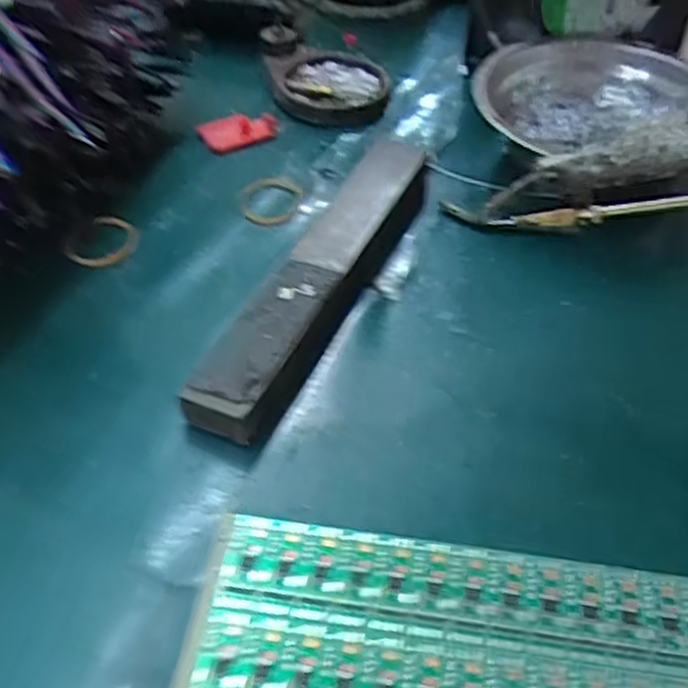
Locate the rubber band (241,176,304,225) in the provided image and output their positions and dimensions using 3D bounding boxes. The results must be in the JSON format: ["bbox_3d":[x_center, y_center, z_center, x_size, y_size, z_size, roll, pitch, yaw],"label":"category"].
[{"bbox_3d":[-0.037,-0.075,0.379,0.030,0.004,0.038,5,48,1],"label":"rubber band"}]

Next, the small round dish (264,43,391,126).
[{"bbox_3d":[-0.012,-0.160,0.460,0.078,0.012,0.086,5,48,1],"label":"small round dish"}]

